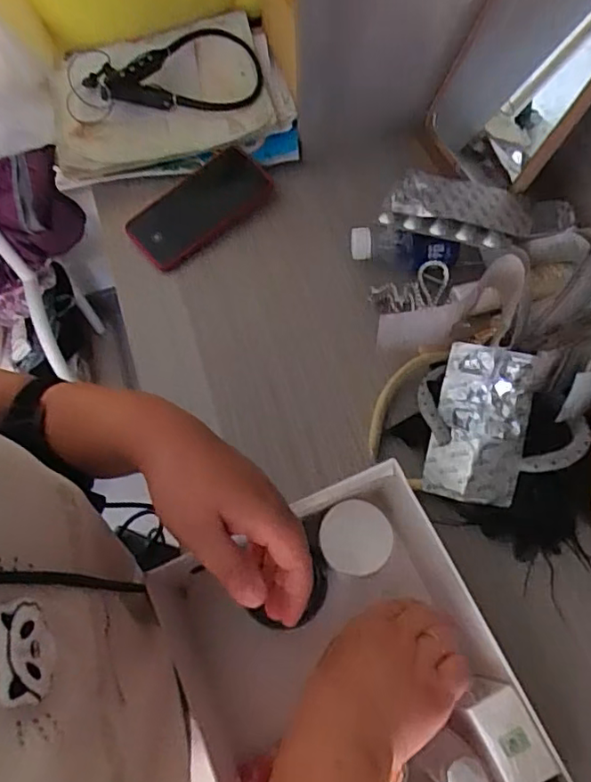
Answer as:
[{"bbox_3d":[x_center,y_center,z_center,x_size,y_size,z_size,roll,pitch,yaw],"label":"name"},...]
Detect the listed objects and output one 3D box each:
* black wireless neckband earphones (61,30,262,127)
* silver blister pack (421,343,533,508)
[{"bbox_3d":[-0.153,-0.376,0.689,0.229,0.042,0.115,-9,70,-7],"label":"black wireless neckband earphones"},{"bbox_3d":[0.160,0.030,0.502,0.075,0.013,0.132,11,96,11],"label":"silver blister pack"}]

